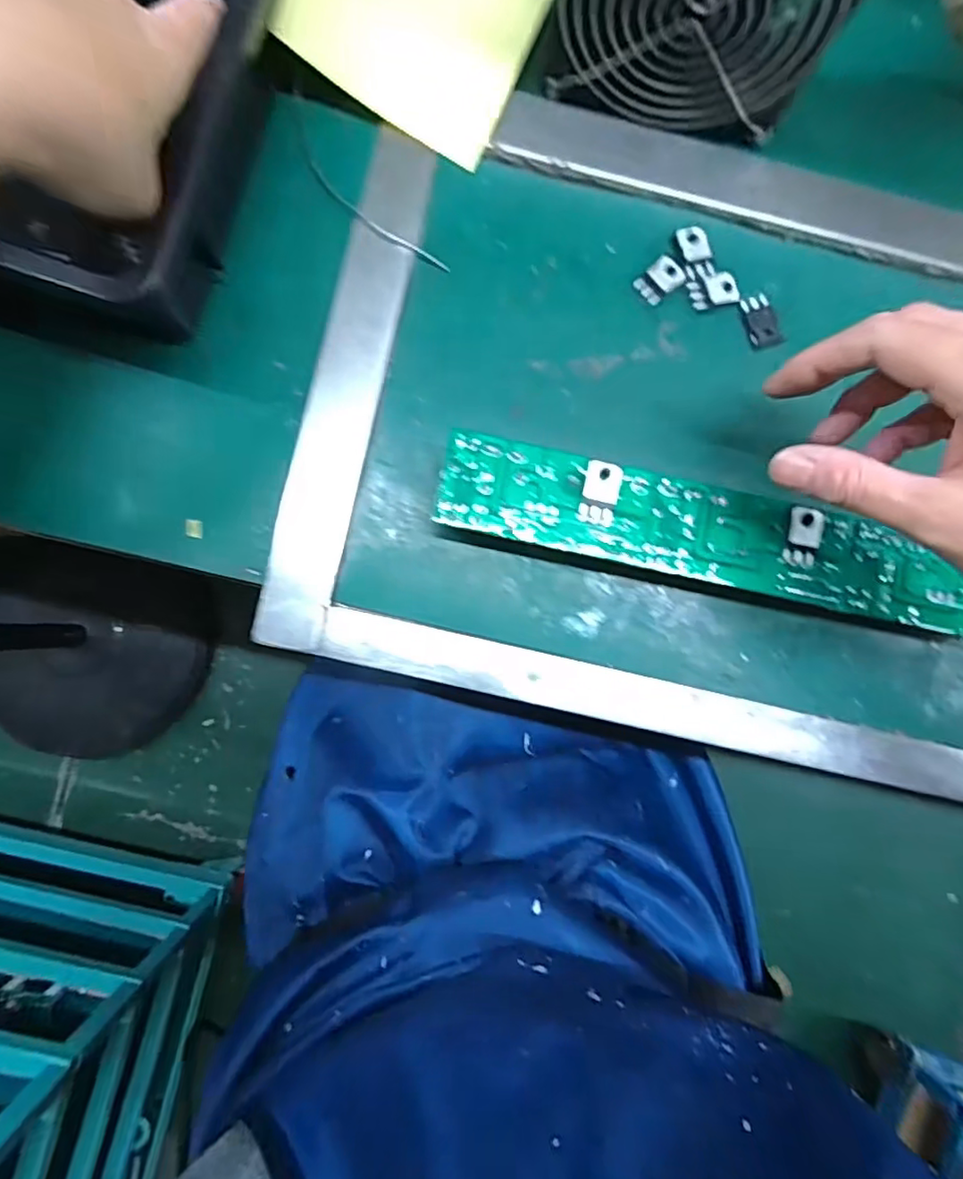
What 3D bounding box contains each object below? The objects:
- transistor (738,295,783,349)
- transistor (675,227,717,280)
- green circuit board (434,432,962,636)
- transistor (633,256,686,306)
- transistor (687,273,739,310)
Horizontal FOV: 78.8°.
[{"bbox_3d":[0.144,-0.137,0.299,0.015,0.004,0.027,-17,87,-3],"label":"transistor"},{"bbox_3d":[0.110,-0.172,0.298,0.015,0.004,0.027,-19,87,-4],"label":"transistor"},{"bbox_3d":[0.118,-0.023,0.269,0.274,0.014,0.042,12,89,-2],"label":"green circuit board"},{"bbox_3d":[0.091,-0.157,0.298,0.025,0.004,0.017,-45,89,-4],"label":"transistor"},{"bbox_3d":[0.119,-0.152,0.298,0.025,0.004,0.015,-16,87,-3],"label":"transistor"}]

